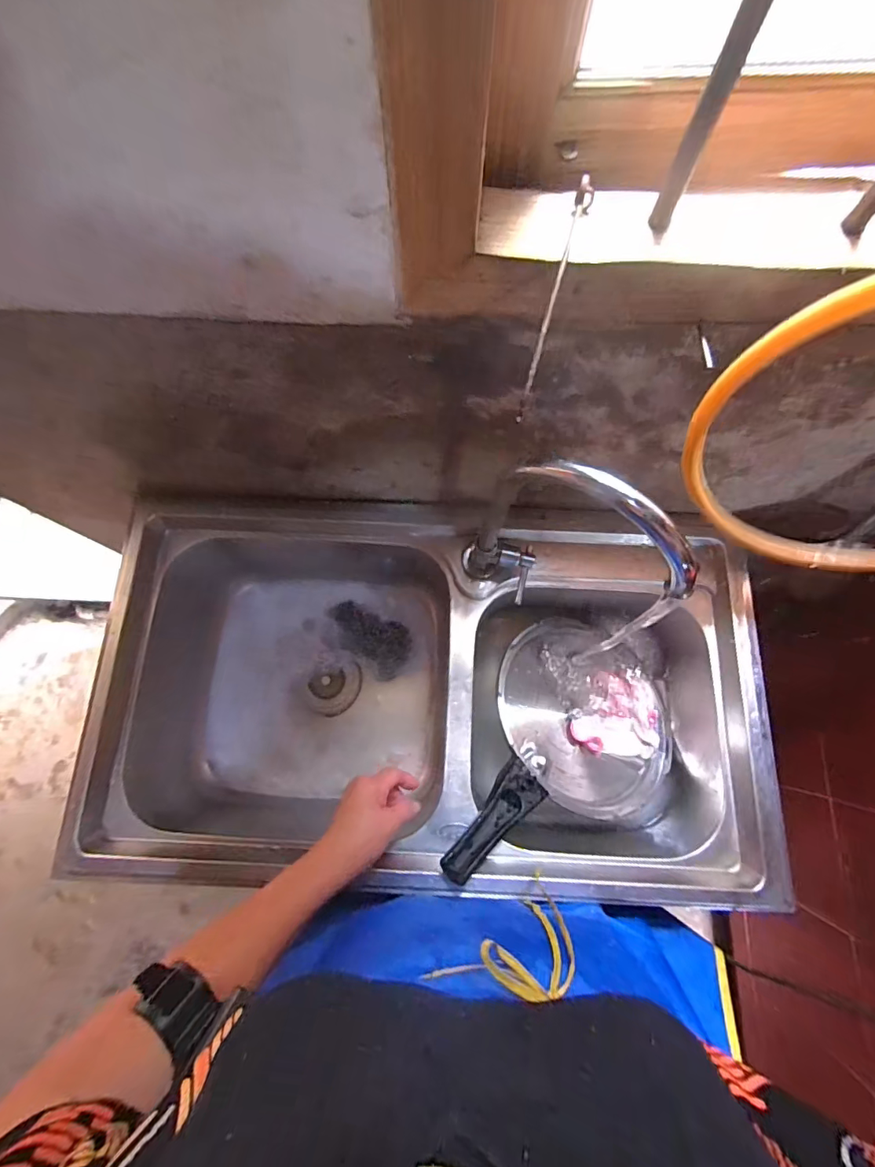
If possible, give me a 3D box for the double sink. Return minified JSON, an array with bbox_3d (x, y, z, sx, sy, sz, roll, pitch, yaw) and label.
[{"bbox_3d":[-0.010,0.145,0.644,0.790,0.220,0.438,3,75,0],"label":"double sink"}]

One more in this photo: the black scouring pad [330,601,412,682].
[{"bbox_3d":[-0.104,0.081,0.721,0.134,0.032,0.083,41,79,10],"label":"black scouring pad"}]

